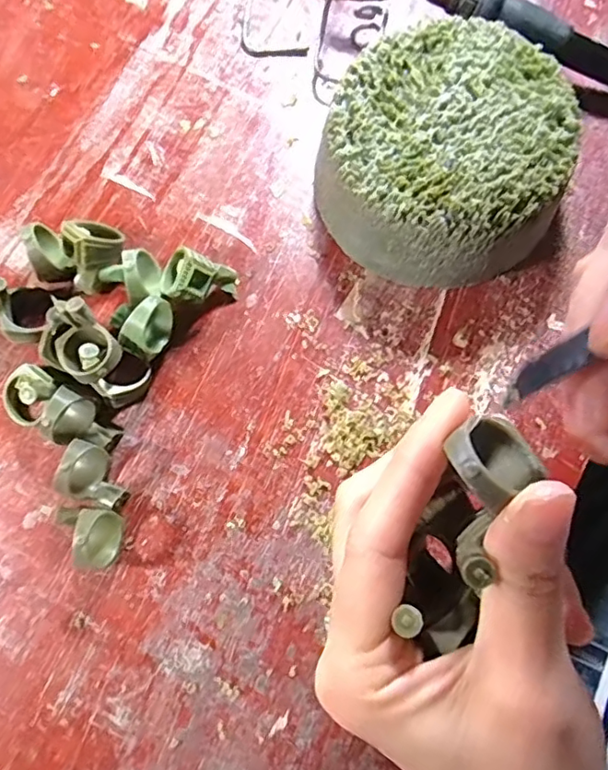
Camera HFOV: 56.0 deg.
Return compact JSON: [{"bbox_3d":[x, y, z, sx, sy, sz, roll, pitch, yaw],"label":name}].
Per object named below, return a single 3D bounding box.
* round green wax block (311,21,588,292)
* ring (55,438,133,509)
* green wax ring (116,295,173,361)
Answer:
[{"bbox_3d":[0.061,-0.099,0.250,0.099,0.046,0.100,0,77,0],"label":"round green wax block"},{"bbox_3d":[-0.083,0.036,0.229,0.023,0.028,0.021,23,79,5],"label":"ring"},{"bbox_3d":[-0.065,-0.023,0.245,0.015,0.023,0.026,31,79,7],"label":"green wax ring"}]

